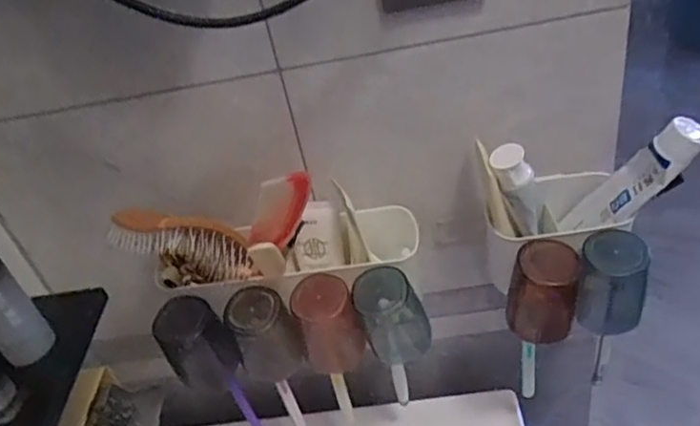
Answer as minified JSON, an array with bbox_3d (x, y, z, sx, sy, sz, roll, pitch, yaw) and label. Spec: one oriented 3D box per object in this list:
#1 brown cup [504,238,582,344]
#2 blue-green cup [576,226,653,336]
[{"bbox_3d":[0.175,0.073,0.545,0.061,0.086,0.051,7,42,24],"label":"brown cup"},{"bbox_3d":[0.238,0.066,0.545,0.054,0.088,0.055,10,43,27],"label":"blue-green cup"}]

